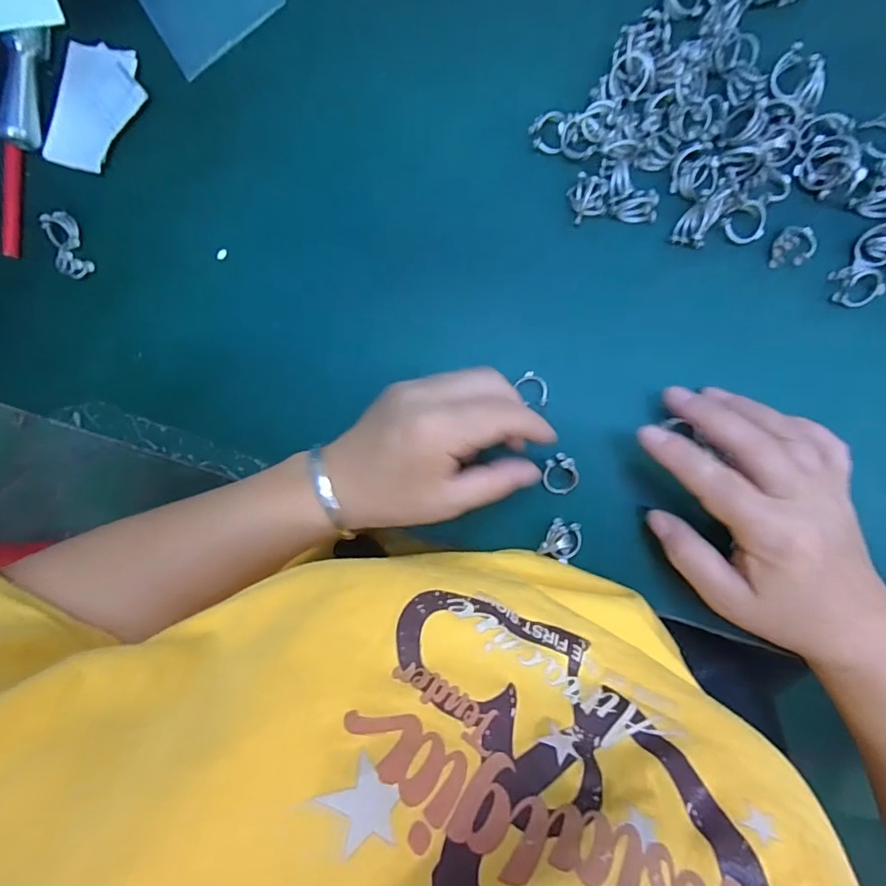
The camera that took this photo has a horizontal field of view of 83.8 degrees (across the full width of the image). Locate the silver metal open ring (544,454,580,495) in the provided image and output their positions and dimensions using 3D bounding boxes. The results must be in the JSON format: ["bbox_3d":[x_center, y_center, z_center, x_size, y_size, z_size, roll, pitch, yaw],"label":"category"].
[{"bbox_3d":[0.071,0.019,0.299,0.021,0.008,0.024,4,109,3],"label":"silver metal open ring"}]

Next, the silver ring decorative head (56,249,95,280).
[{"bbox_3d":[-0.250,-0.120,0.335,0.021,0.010,0.015,27,96,7],"label":"silver ring decorative head"}]

